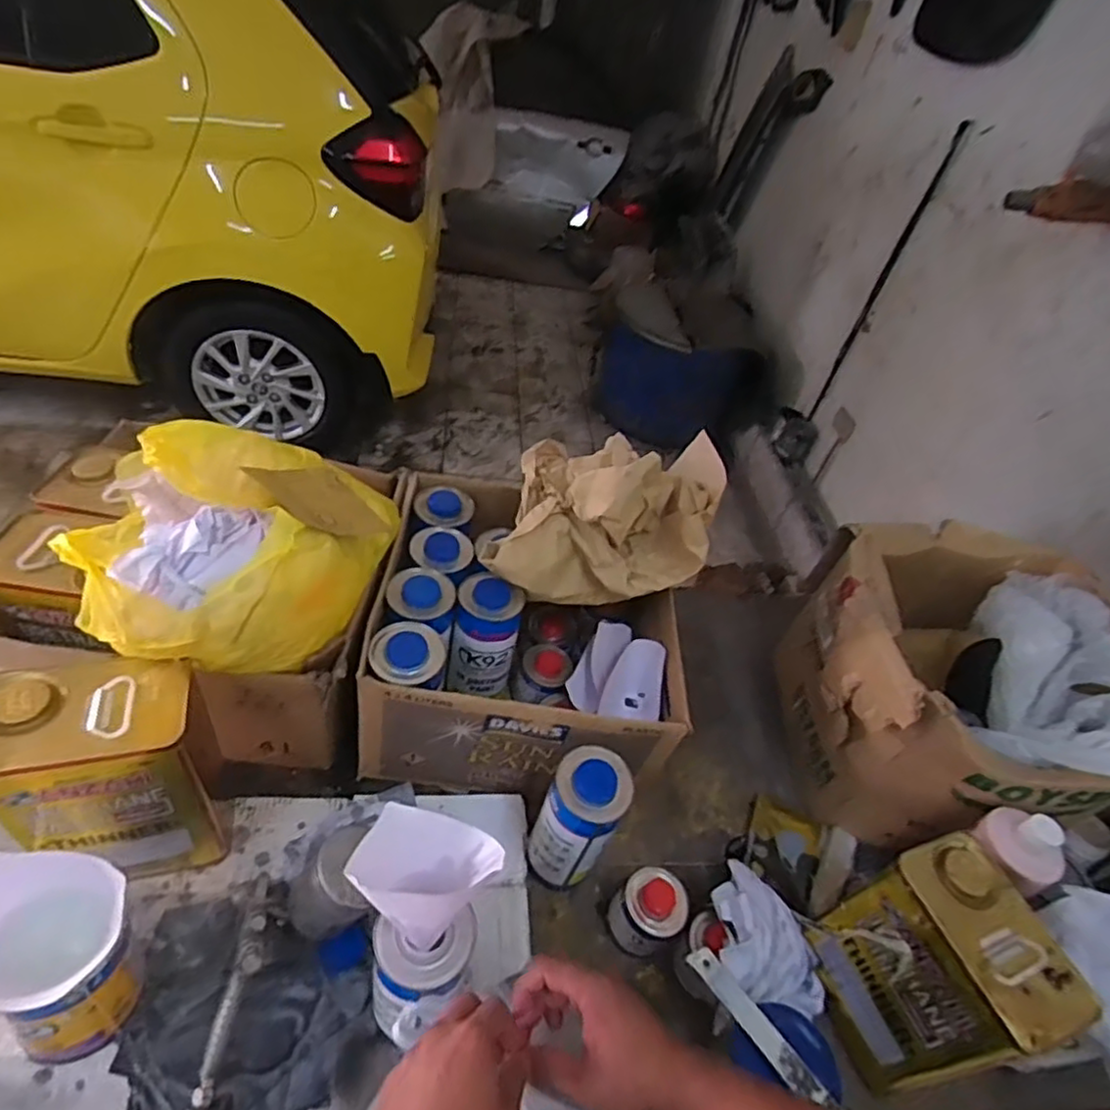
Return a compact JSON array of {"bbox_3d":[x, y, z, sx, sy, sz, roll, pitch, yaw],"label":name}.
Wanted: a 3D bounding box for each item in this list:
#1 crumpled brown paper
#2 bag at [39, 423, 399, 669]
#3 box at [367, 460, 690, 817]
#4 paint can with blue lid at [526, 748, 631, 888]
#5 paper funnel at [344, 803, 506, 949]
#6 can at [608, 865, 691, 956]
[{"bbox_3d":[0.075,-0.058,0.864,0.257,0.190,0.263,19,44,4],"label":"crumpled brown paper"},{"bbox_3d":[-0.321,-0.020,0.704,0.282,0.183,0.292,-2,46,-18],"label":"bag"},{"bbox_3d":[-0.041,0.103,0.891,0.377,0.212,0.373,10,44,-5],"label":"box"},{"bbox_3d":[0.028,0.297,0.738,0.085,0.173,0.083,8,44,-8],"label":"paint can with blue lid"},{"bbox_3d":[-0.111,0.261,0.553,0.104,0.056,0.103,34,46,19],"label":"paper funnel"},{"bbox_3d":[0.107,0.410,0.755,0.074,0.086,0.077,8,44,-8],"label":"can"}]

